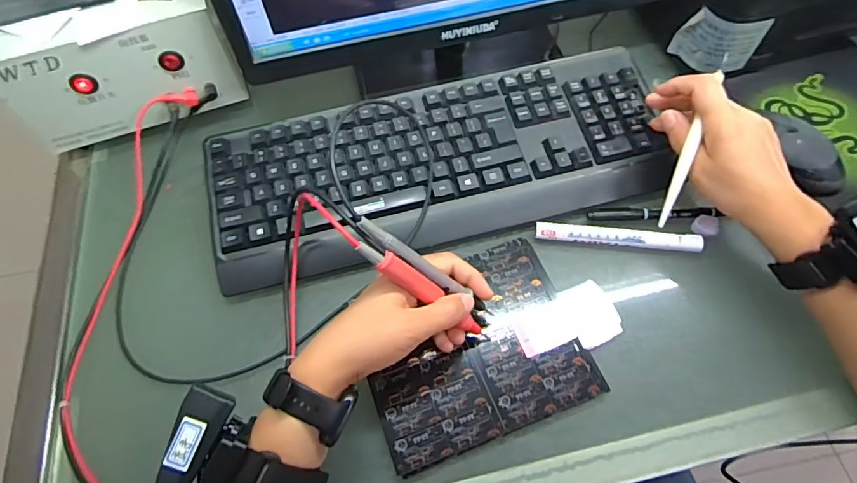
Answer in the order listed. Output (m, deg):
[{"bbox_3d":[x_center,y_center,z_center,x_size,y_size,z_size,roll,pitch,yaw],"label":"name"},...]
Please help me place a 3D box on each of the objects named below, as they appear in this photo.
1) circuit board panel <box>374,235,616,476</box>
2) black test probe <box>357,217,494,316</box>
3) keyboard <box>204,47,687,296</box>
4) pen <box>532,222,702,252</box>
[{"bbox_3d":[0.034,0.085,0.398,0.171,0.005,0.142,-20,63,-9],"label":"circuit board panel"},{"bbox_3d":[0.003,0.022,0.356,0.008,0.140,0.012,-13,51,43],"label":"black test probe"},{"bbox_3d":[0.011,-0.077,0.469,0.423,0.040,0.155,-13,62,-6],"label":"keyboard"},{"bbox_3d":[0.169,-0.005,0.440,0.143,0.009,0.015,6,62,5],"label":"pen"}]

